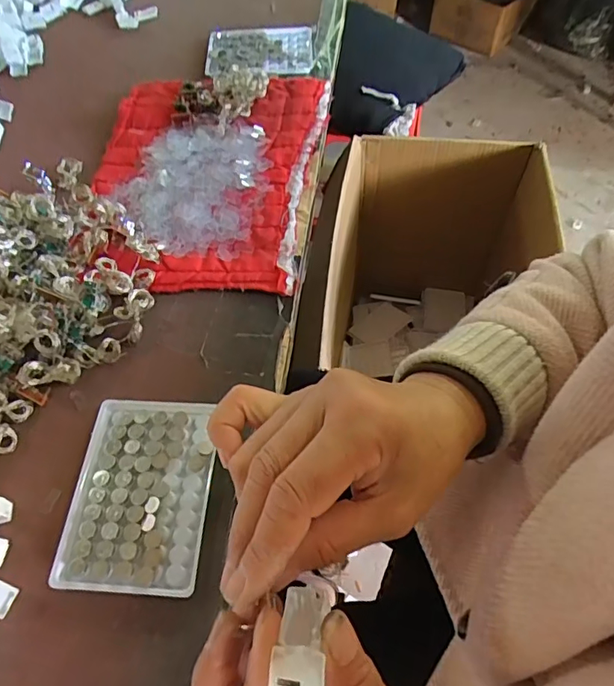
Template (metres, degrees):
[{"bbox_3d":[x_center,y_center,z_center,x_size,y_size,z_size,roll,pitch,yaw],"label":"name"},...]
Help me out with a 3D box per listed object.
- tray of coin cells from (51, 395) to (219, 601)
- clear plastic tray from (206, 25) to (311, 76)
[{"bbox_3d":[-0.116,0.101,0.347,0.093,0.009,0.129,2,60,3],"label":"tray of coin cells"},{"bbox_3d":[-0.059,-0.367,0.622,0.131,0.009,0.100,-4,60,-1],"label":"clear plastic tray"}]

